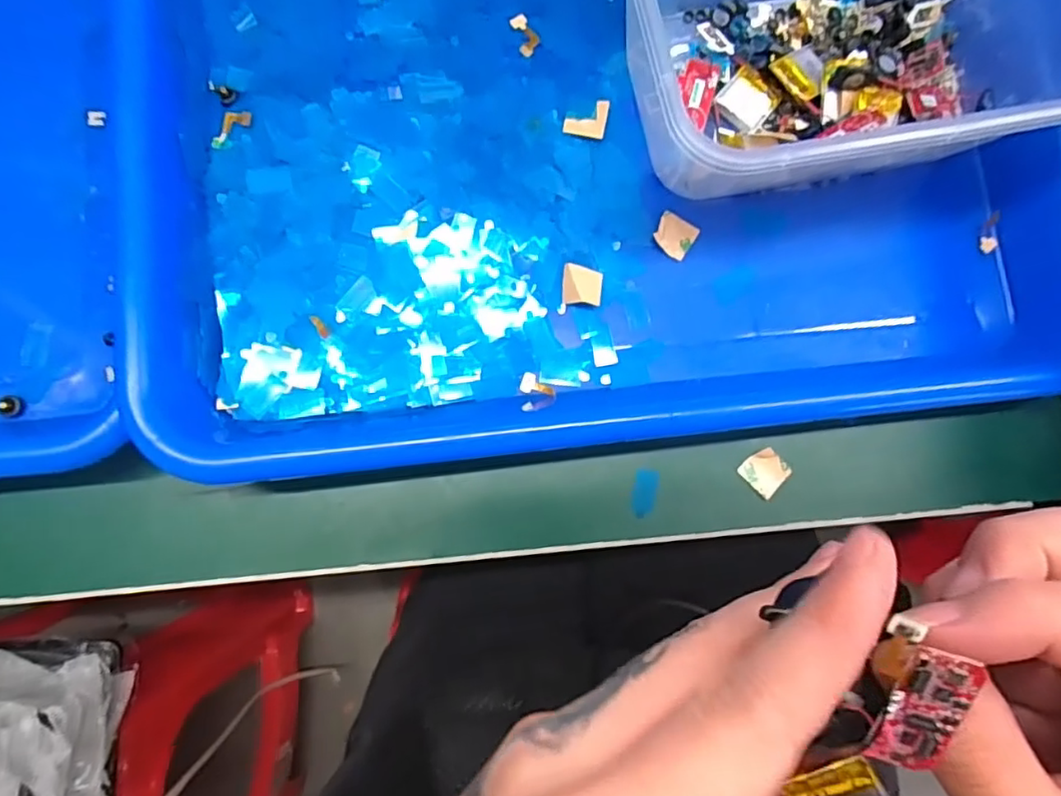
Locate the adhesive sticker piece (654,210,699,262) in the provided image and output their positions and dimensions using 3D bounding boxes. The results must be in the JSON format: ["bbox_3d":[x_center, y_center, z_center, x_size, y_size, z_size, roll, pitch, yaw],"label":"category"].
[{"bbox_3d":[0.054,-0.061,0.224,0.015,0.004,0.015,30,81,1],"label":"adhesive sticker piece"}]

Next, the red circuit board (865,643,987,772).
[{"bbox_3d":[0.083,0.067,0.127,0.013,0.004,0.028,13,108,-4],"label":"red circuit board"}]

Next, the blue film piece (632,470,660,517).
[{"bbox_3d":[0.042,0.035,0.220,0.008,0.004,0.017,10,86,4],"label":"blue film piece"}]

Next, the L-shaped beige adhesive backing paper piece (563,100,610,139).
[{"bbox_3d":[0.021,-0.105,0.223,0.015,0.004,0.015,9,81,-2],"label":"L-shaped beige adhesive backing paper piece"}]

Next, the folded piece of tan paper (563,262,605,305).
[{"bbox_3d":[0.019,-0.041,0.217,0.014,0.006,0.014,8,81,-3],"label":"folded piece of tan paper"}]

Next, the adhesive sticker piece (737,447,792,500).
[{"bbox_3d":[0.087,0.027,0.221,0.015,0.004,0.015,44,81,5],"label":"adhesive sticker piece"}]

